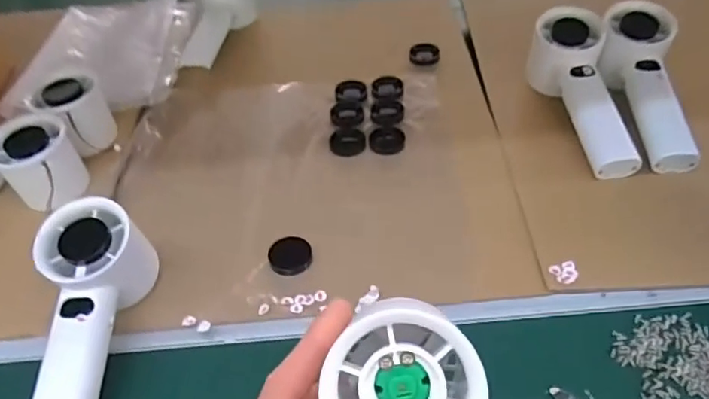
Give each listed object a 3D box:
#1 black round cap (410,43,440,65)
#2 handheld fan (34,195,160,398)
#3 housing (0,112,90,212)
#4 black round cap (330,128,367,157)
[{"bbox_3d":[0.070,-0.143,0.552,0.029,0.010,0.029,3,47,5],"label":"black round cap"},{"bbox_3d":[-0.162,0.081,0.335,0.058,0.048,0.161,0,66,2],"label":"handheld fan"},{"bbox_3d":[-0.233,-0.026,0.418,0.053,0.051,0.062,-32,54,-25],"label":"housing"},{"bbox_3d":[-0.006,-0.050,0.472,0.030,0.004,0.034,1,47,3],"label":"black round cap"}]

